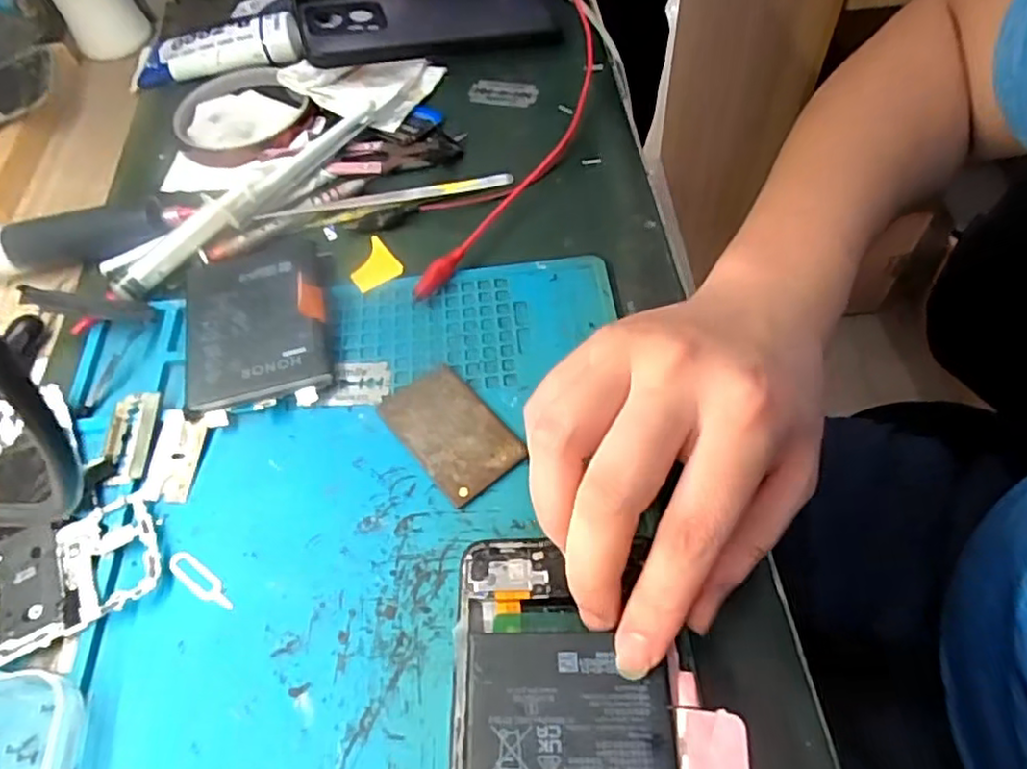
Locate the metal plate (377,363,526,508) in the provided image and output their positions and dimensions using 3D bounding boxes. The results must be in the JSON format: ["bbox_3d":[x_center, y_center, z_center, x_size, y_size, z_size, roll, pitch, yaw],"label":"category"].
[{"bbox_3d":[-0.027,0.019,0.274,0.037,0.005,0.061,-35,61,-17],"label":"metal plate"}]

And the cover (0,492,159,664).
[{"bbox_3d":[-0.168,0.071,0.249,0.065,0.005,0.045,-25,58,-12],"label":"cover"}]

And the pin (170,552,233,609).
[{"bbox_3d":[-0.117,0.073,0.247,0.034,0.004,0.009,28,63,21],"label":"pin"}]

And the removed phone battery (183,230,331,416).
[{"bbox_3d":[-0.121,-0.032,0.309,0.063,0.008,0.093,-17,57,-6],"label":"removed phone battery"}]

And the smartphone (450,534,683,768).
[{"bbox_3d":[0.017,0.120,0.196,0.071,0.011,0.151,-2,57,2],"label":"smartphone"}]

